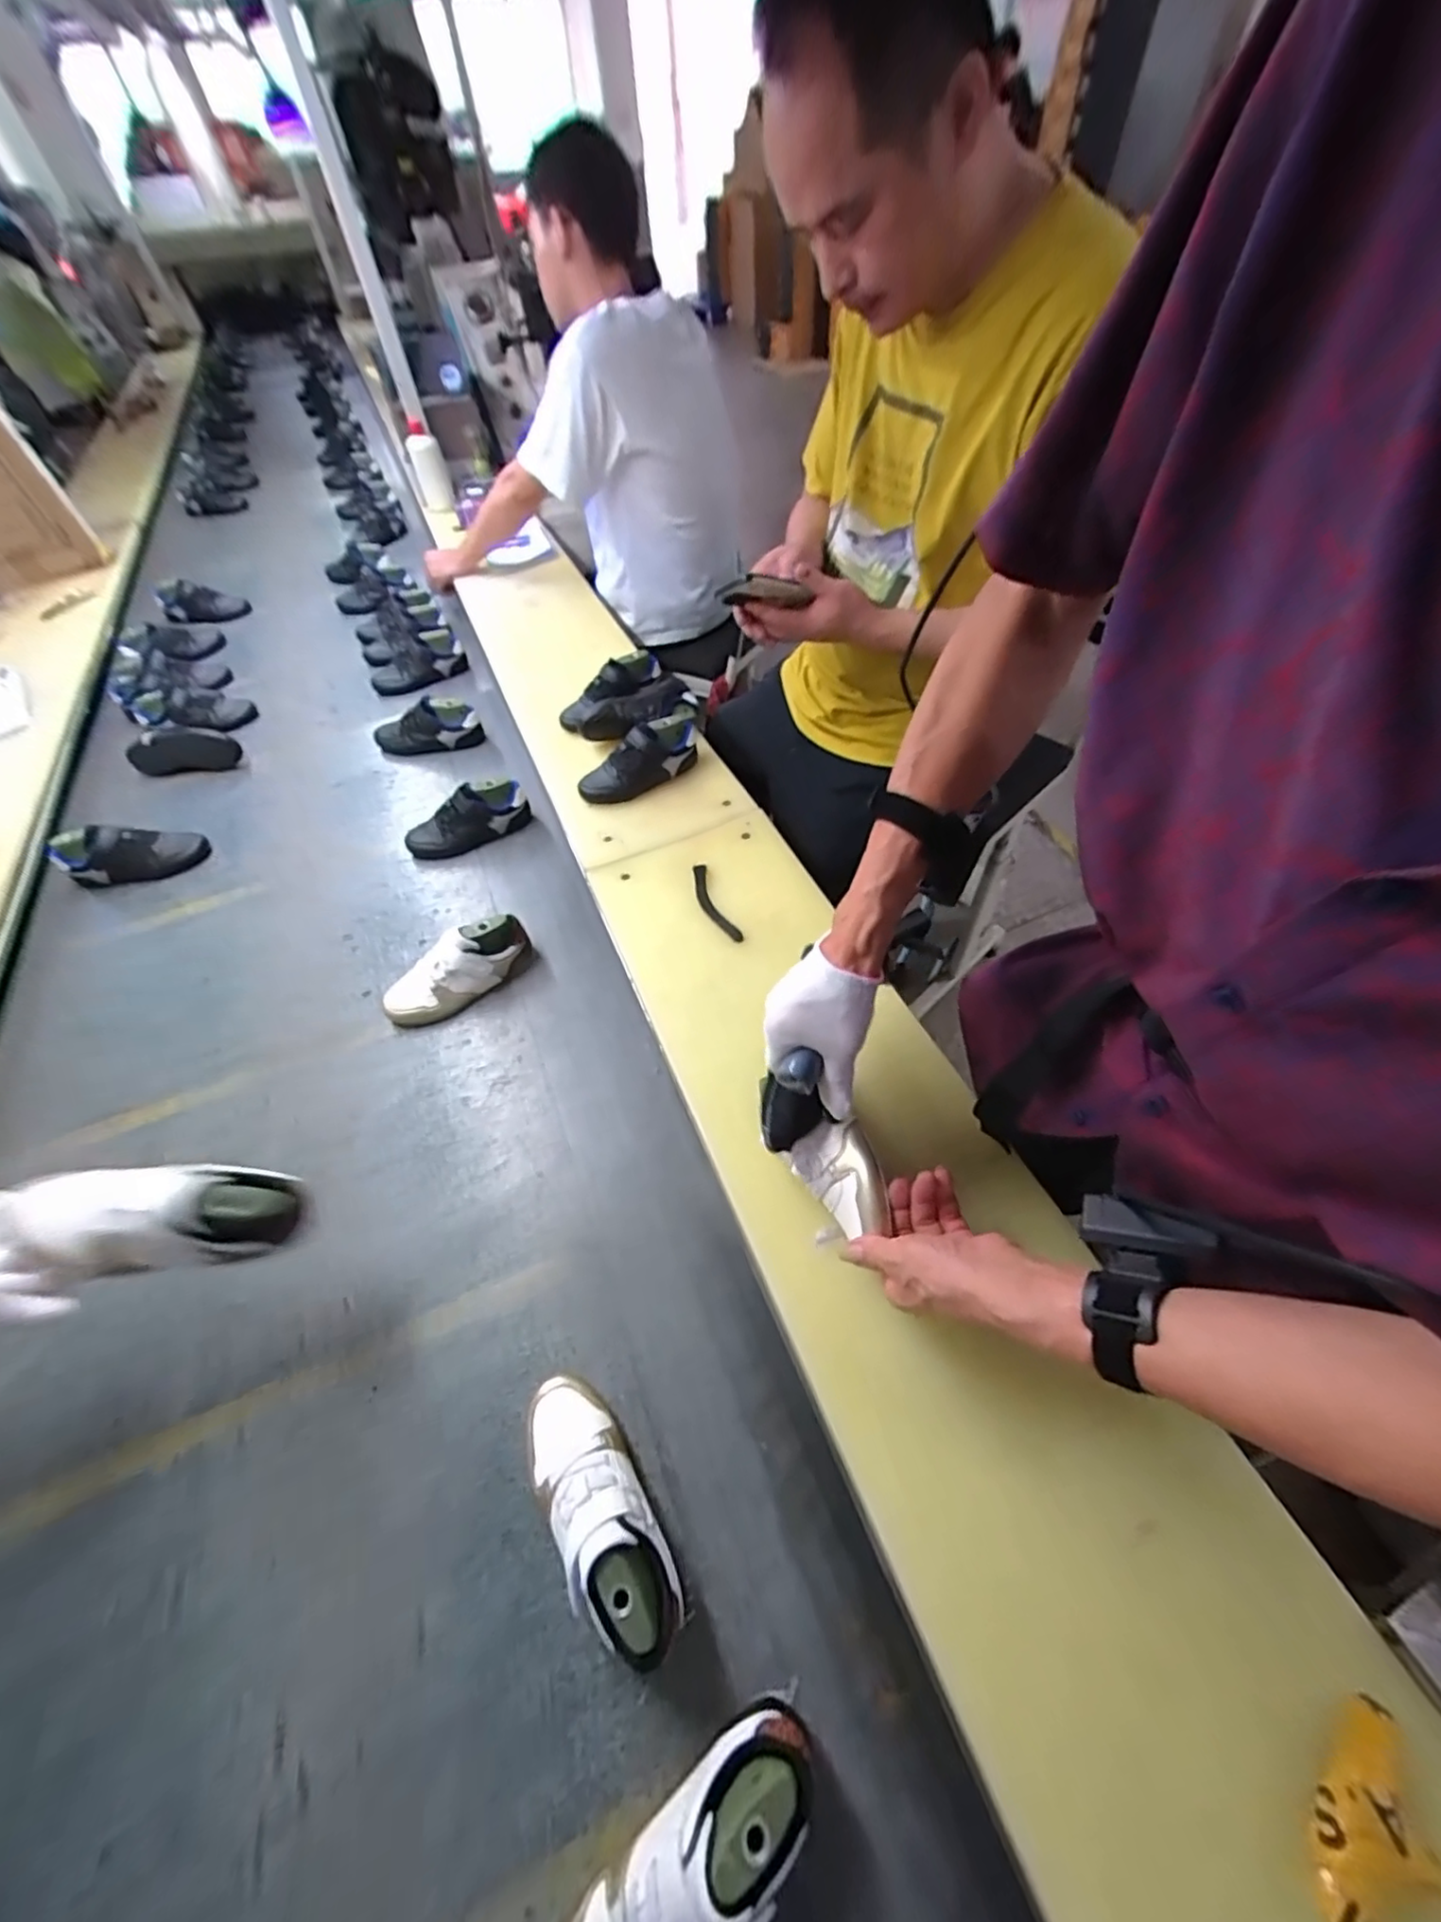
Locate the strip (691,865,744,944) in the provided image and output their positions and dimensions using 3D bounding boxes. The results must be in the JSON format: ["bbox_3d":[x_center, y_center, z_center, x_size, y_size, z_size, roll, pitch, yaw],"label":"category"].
[{"bbox_3d":[-0.011,-0.074,0.809,0.029,0.008,0.137,-20,54,-11],"label":"strip"}]

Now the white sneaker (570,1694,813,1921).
[{"bbox_3d":[-0.019,0.549,0.369,0.187,0.082,0.067,-34,59,-22],"label":"white sneaker"}]

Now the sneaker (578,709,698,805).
[{"bbox_3d":[-0.117,-0.308,0.923,0.213,0.073,0.097,-36,60,-9],"label":"sneaker"}]

